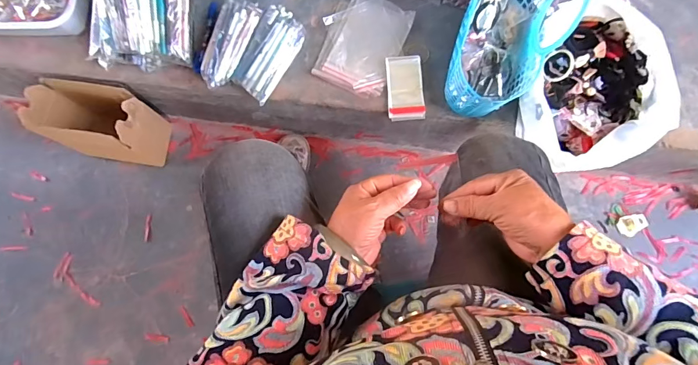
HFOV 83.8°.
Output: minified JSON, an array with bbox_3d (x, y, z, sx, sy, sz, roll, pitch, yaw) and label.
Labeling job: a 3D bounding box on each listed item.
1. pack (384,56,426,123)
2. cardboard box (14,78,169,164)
[{"bbox_3d":[0.105,-0.178,0.727,0.066,0.008,0.122,-3,77,-1],"label":"pack"},{"bbox_3d":[-0.534,-0.126,0.838,0.222,0.167,0.122,10,77,3],"label":"cardboard box"}]

